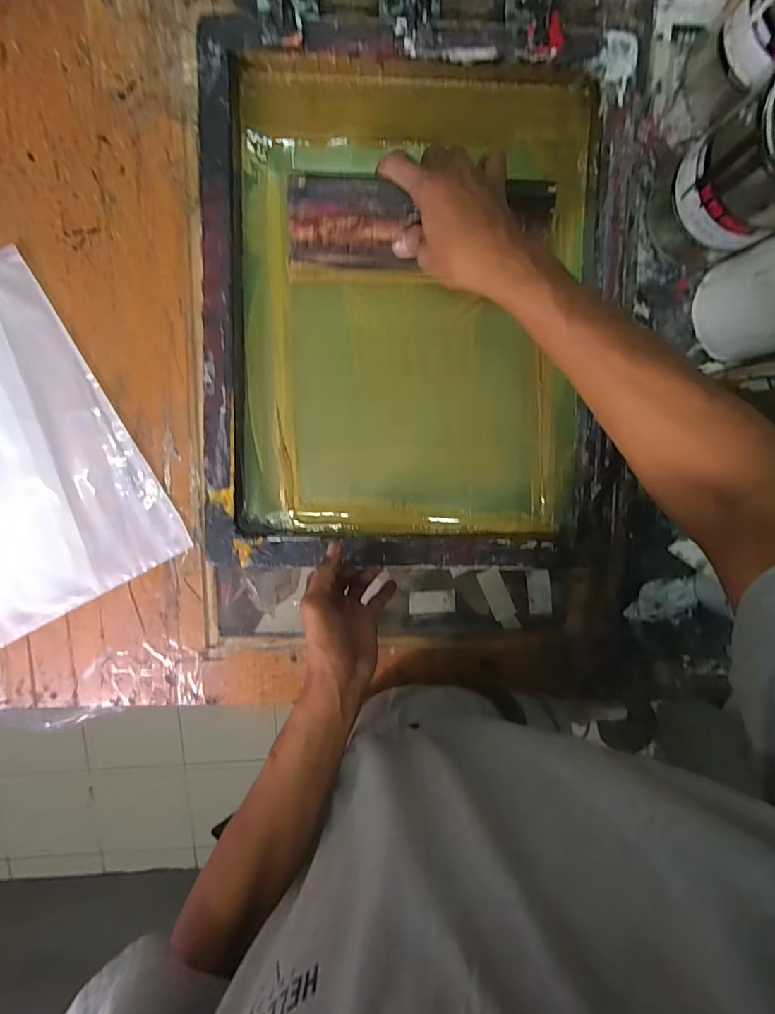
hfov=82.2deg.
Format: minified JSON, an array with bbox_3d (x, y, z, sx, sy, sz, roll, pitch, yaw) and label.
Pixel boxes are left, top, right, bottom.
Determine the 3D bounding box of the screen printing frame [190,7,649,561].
[{"bbox_3d":[0.027,-0.194,0.443,0.406,0.066,0.499,0,98,-1],"label":"screen printing frame"}]

